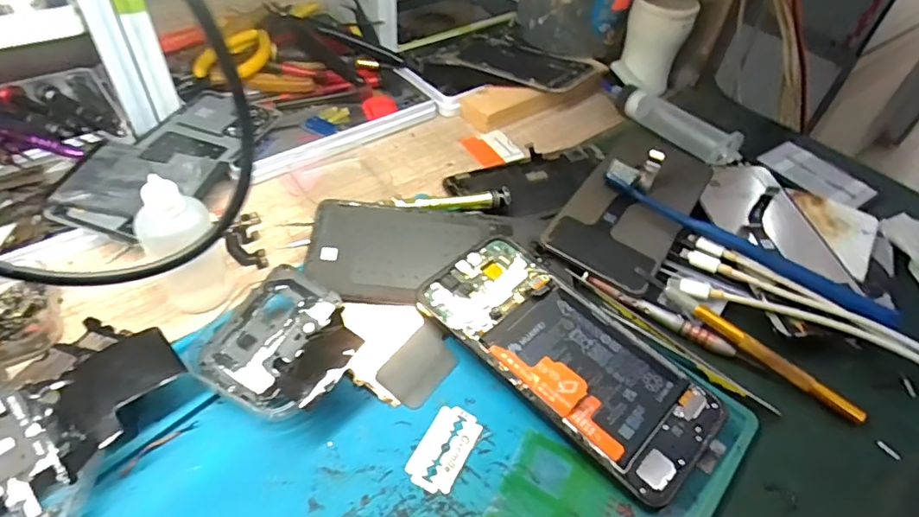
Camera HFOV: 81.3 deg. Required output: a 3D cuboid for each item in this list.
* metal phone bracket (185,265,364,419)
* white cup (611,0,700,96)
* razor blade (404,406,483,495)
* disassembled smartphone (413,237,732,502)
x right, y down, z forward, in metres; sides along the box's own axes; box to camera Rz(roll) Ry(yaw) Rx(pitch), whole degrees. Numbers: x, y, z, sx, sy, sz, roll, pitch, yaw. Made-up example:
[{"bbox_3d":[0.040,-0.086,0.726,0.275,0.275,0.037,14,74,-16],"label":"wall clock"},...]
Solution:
[{"bbox_3d":[-0.090,0.043,0.272,0.071,0.010,0.068,29,67,16],"label":"metal phone bracket"},{"bbox_3d":[0.182,-0.209,0.496,0.053,0.072,0.065,22,50,14],"label":"white cup"},{"bbox_3d":[-0.007,0.089,0.256,0.024,0.004,0.043,24,50,16],"label":"razor blade"},{"bbox_3d":[0.057,0.049,0.287,0.160,0.016,0.070,38,55,25],"label":"disassembled smartphone"}]

